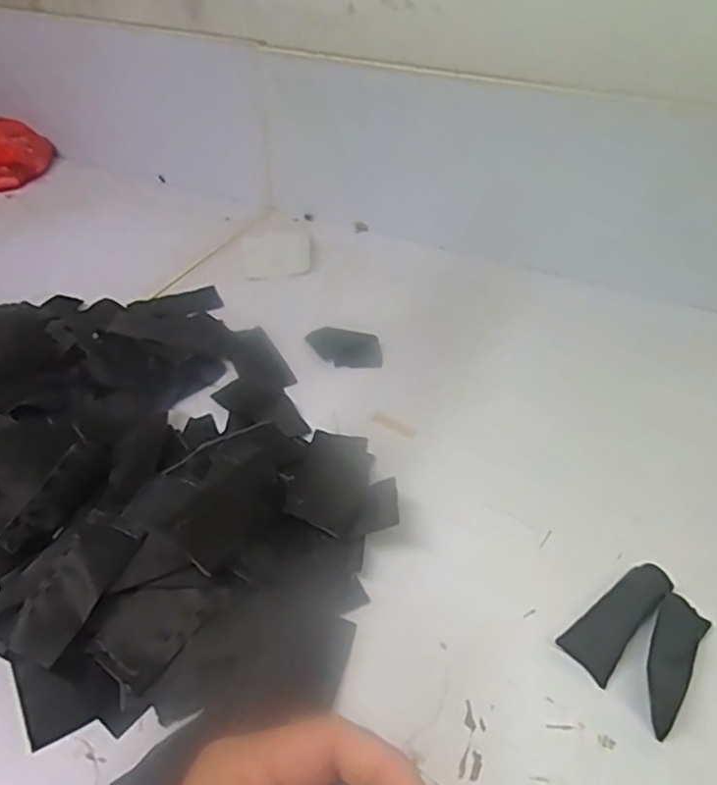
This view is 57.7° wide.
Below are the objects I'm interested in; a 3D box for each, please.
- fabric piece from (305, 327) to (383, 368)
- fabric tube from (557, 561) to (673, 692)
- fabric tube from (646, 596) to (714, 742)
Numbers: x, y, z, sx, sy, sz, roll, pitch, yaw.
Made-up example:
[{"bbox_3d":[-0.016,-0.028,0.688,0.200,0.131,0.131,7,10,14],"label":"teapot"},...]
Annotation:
[{"bbox_3d":[-0.019,-0.052,0.765,0.102,0.009,0.053,14,57,25],"label":"fabric piece"},{"bbox_3d":[0.203,0.173,0.500,0.102,0.020,0.040,-28,48,-29],"label":"fabric tube"},{"bbox_3d":[0.225,0.195,0.473,0.034,0.025,0.099,26,47,28],"label":"fabric tube"}]

